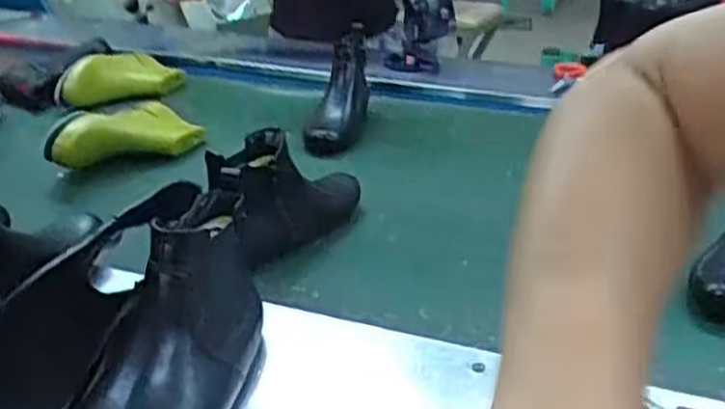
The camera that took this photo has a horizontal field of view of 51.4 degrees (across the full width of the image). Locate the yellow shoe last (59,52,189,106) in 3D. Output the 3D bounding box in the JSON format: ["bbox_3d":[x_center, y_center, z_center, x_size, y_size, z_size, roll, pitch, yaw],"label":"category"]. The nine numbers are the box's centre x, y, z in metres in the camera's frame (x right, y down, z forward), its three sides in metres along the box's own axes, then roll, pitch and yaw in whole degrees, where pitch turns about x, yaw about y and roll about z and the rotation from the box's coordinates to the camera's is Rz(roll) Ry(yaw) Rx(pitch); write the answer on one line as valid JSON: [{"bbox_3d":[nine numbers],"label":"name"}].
[{"bbox_3d":[-0.430,-0.232,1.359,0.230,0.092,0.102,-11,28,-26],"label":"yellow shoe last"}]

